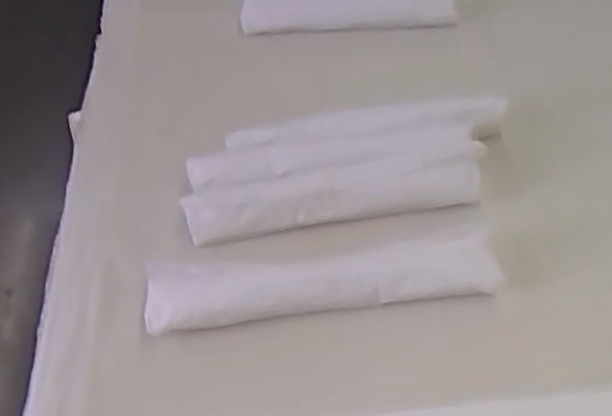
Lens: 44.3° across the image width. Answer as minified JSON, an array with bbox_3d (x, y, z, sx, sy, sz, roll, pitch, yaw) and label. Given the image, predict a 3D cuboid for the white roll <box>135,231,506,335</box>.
[{"bbox_3d":[0.013,0.064,0.631,0.288,0.050,0.040,-8,45,-1],"label":"white roll"}]

